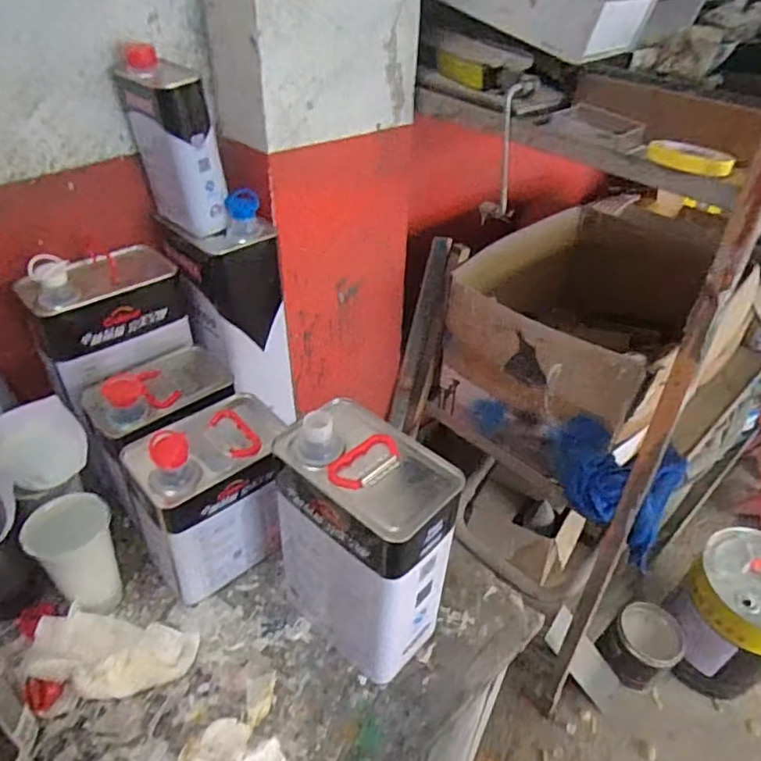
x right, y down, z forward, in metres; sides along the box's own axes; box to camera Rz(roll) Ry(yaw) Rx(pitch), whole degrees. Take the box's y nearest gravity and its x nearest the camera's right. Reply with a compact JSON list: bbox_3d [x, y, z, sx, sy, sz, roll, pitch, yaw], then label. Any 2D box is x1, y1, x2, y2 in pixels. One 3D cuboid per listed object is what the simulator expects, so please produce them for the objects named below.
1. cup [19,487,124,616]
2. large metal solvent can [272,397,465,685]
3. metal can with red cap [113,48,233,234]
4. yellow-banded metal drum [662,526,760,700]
[{"bbox_3d":[-0.334,0.199,0.665,0.076,0.137,0.081,2,39,-1],"label":"cup"},{"bbox_3d":[-0.016,0.170,0.627,0.118,0.260,0.165,-30,50,-33],"label":"large metal solvent can"},{"bbox_3d":[-0.249,-0.283,0.725,0.073,0.183,0.111,-25,47,-29],"label":"metal can with red cap"},{"bbox_3d":[0.835,0.566,1.394,0.274,0.335,0.250,2,39,-1],"label":"yellow-banded metal drum"}]

